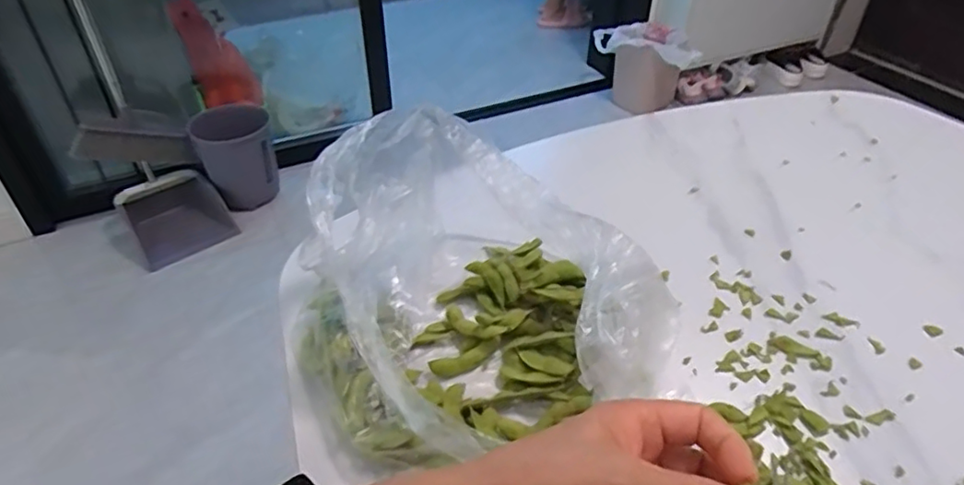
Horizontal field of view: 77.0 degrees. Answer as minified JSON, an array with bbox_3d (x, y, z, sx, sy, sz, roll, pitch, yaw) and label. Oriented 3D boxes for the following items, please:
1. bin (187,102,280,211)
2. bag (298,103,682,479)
[{"bbox_3d":[-0.693,-0.230,1.740,0.206,0.287,0.210,-12,41,-14],"label":"bin"},{"bbox_3d":[-0.017,0.024,0.387,0.200,0.110,0.218,-15,42,-17],"label":"bag"}]

